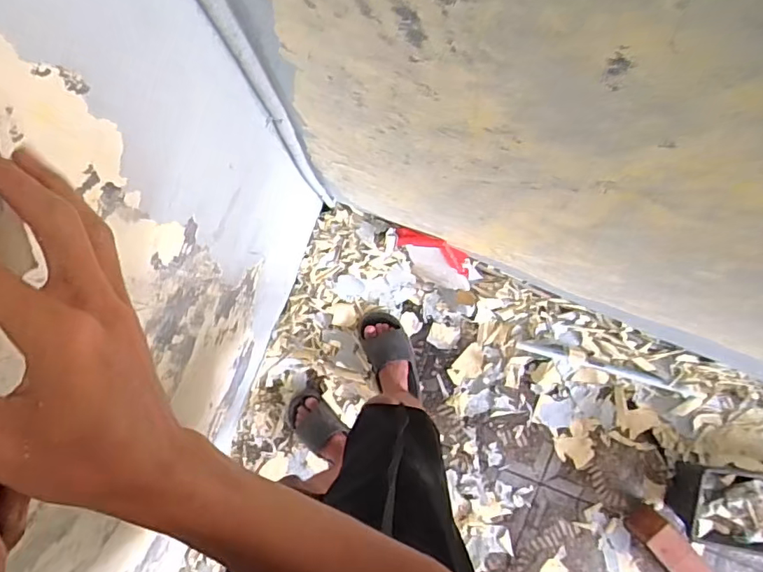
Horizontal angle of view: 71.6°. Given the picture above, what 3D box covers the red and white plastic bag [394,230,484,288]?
[{"bbox_3d":[0.136,-0.059,1.278,0.219,0.163,0.089,20,90,-1],"label":"red and white plastic bag"}]

